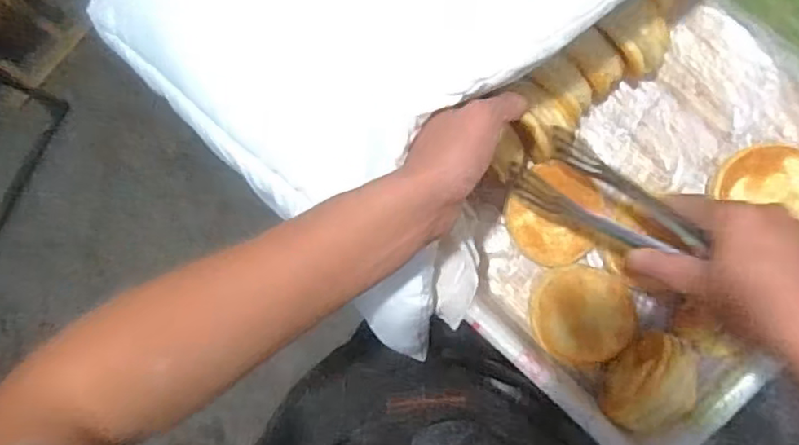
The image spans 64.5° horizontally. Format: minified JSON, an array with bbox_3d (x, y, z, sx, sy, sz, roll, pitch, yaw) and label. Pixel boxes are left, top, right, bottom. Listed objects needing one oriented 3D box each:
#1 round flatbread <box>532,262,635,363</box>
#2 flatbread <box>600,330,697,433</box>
[{"bbox_3d":[0.181,0.092,0.626,0.095,0.015,0.093,0,90,8],"label":"round flatbread"},{"bbox_3d":[0.229,0.148,0.588,0.093,0.079,0.058,-39,85,7],"label":"flatbread"}]

